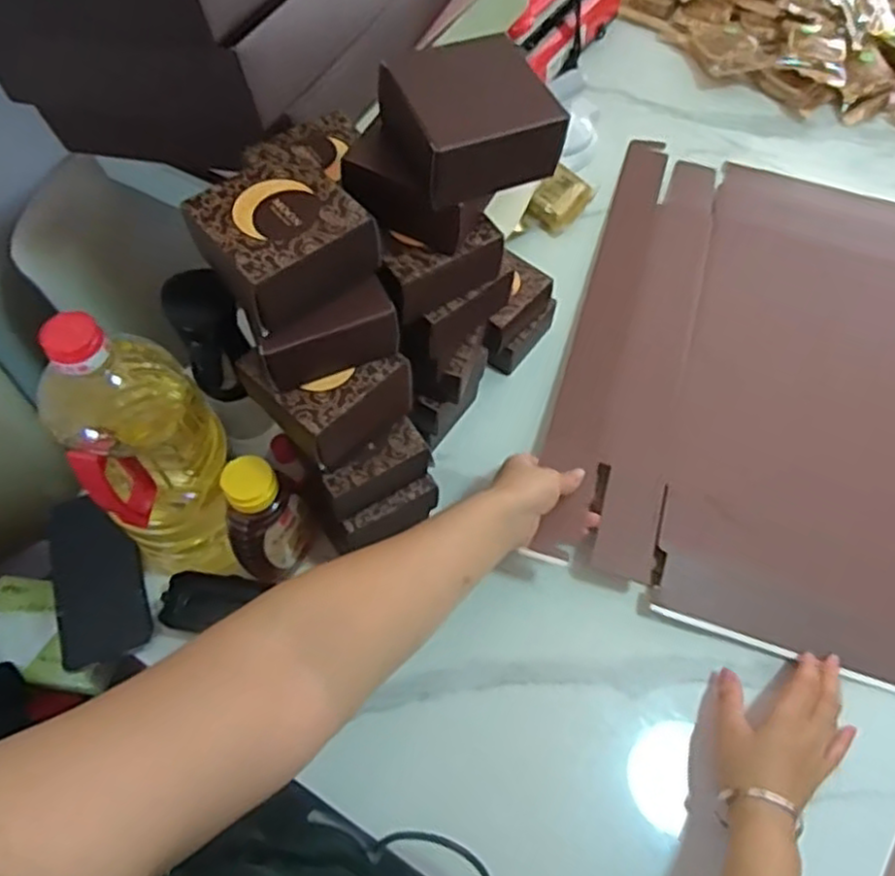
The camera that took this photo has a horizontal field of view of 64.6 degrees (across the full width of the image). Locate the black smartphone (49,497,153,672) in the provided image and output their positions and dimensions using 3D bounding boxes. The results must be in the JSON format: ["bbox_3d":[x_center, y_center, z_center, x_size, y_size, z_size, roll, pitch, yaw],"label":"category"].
[{"bbox_3d":[-0.310,0.124,0.631,0.075,0.011,0.142,-12,80,-11],"label":"black smartphone"}]

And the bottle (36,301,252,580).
[{"bbox_3d":[-0.223,0.007,0.540,0.091,0.278,0.110,-3,61,-4],"label":"bottle"}]

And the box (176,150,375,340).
[{"bbox_3d":[-0.109,-0.124,0.457,0.094,0.057,0.096,-40,70,-21],"label":"box"}]

